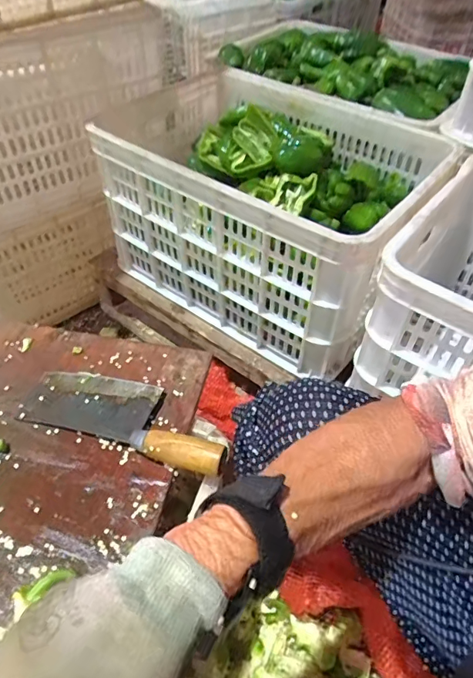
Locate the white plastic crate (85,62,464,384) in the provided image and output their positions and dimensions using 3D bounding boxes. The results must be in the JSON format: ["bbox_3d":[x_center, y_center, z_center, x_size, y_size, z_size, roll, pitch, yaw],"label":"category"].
[{"bbox_3d":[0.051,-0.240,0.828,0.555,0.274,0.372,33,56,26],"label":"white plastic crate"}]

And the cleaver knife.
[{"bbox_3d":[-0.119,0.076,0.501,0.241,0.033,0.086,15,49,13],"label":"cleaver knife"}]

